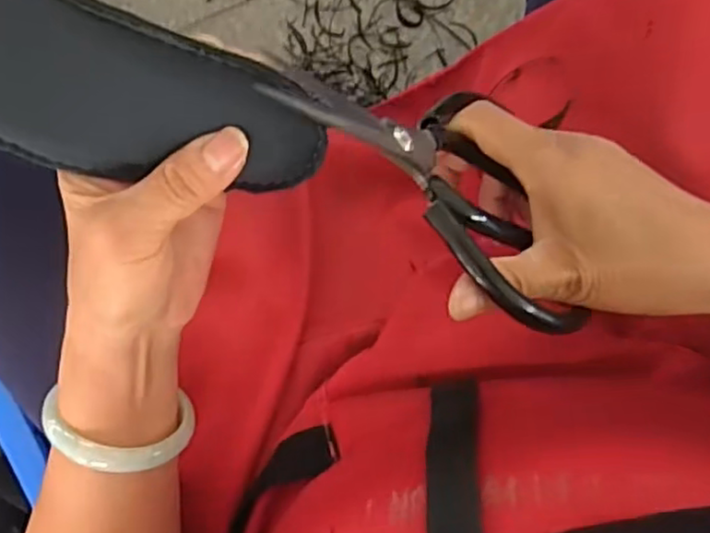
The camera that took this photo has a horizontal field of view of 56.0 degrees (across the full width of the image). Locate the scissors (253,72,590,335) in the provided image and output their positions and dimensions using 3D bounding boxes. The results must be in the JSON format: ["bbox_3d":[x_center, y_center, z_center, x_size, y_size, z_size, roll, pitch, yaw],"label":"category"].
[{"bbox_3d":[0.045,-0.037,0.290,0.170,0.082,0.016,41,140,-17],"label":"scissors"}]

